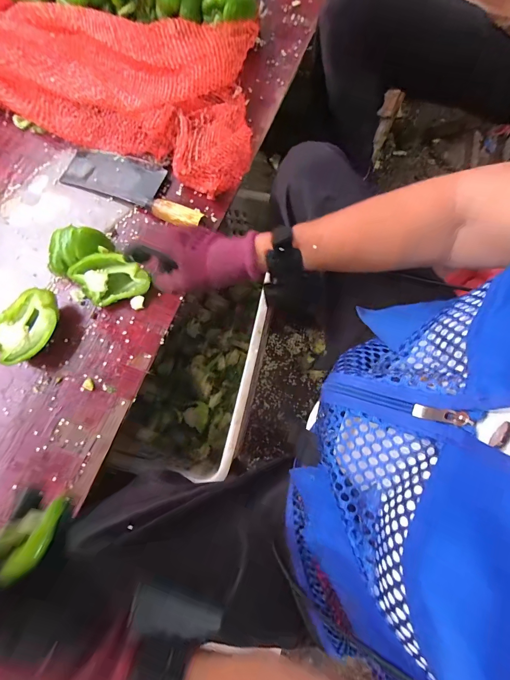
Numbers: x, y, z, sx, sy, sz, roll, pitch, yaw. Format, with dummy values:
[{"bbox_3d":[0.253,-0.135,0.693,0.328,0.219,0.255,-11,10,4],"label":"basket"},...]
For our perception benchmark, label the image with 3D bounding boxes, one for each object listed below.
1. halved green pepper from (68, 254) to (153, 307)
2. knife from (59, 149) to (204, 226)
[{"bbox_3d":[-0.208,-0.091,0.468,0.100,0.027,0.067,-17,110,-7],"label":"halved green pepper"},{"bbox_3d":[-0.186,-0.253,0.515,0.253,0.032,0.087,24,78,7],"label":"knife"}]

